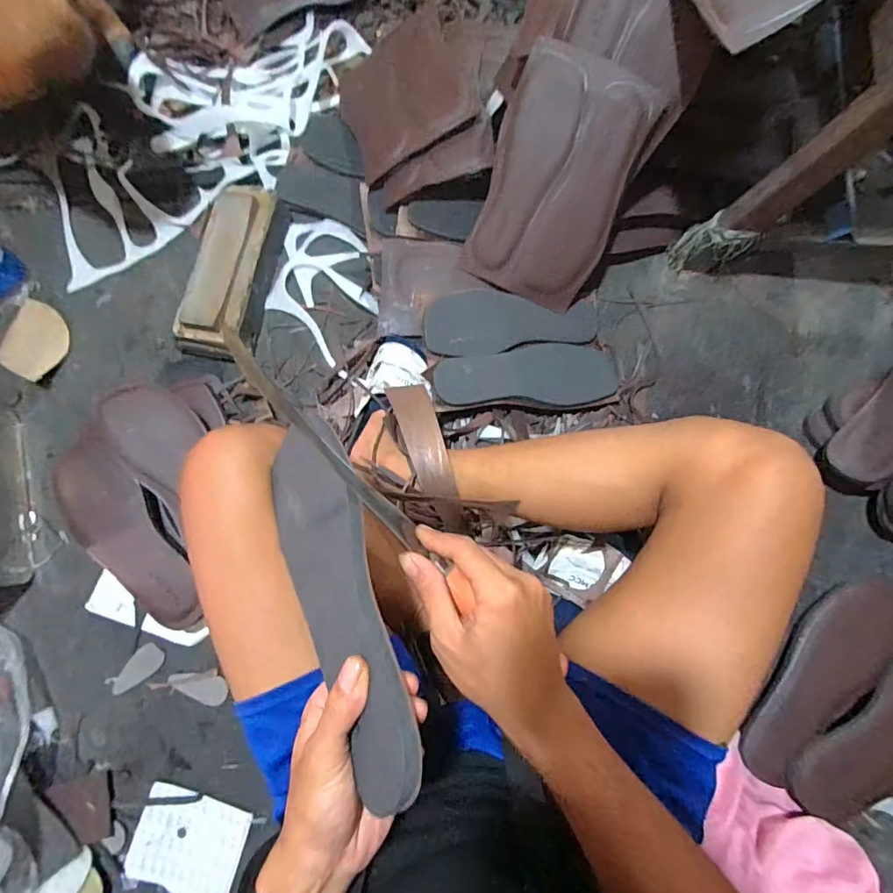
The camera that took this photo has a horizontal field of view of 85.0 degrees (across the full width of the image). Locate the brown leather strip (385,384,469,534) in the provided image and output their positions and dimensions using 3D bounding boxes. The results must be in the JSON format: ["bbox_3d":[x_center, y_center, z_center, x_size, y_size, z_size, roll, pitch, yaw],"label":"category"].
[{"bbox_3d":[-0.018,0.008,0.517,0.040,0.027,0.170,-20,79,-3],"label":"brown leather strip"}]

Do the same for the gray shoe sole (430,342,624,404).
[{"bbox_3d":[0.103,-0.093,0.625,0.230,0.018,0.076,0,94,-4],"label":"gray shoe sole"}]

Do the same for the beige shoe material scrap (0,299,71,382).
[{"bbox_3d":[-0.586,-0.153,0.688,0.100,0.021,0.100,26,80,6],"label":"beige shoe material scrap"}]

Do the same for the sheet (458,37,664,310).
[{"bbox_3d":[0.129,-0.308,0.582,0.158,0.014,0.250,21,120,3],"label":"sheet"}]

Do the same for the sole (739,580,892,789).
[{"bbox_3d":[0.421,0.248,0.540,0.262,0.022,0.091,-40,81,-6],"label":"sole"}]

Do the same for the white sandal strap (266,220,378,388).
[{"bbox_3d":[-0.173,-0.213,0.682,0.160,0.022,0.237,10,75,9],"label":"white sandal strap"}]

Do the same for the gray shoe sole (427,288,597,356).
[{"bbox_3d":[0.088,-0.168,0.642,0.232,0.011,0.081,-8,91,-8],"label":"gray shoe sole"}]

